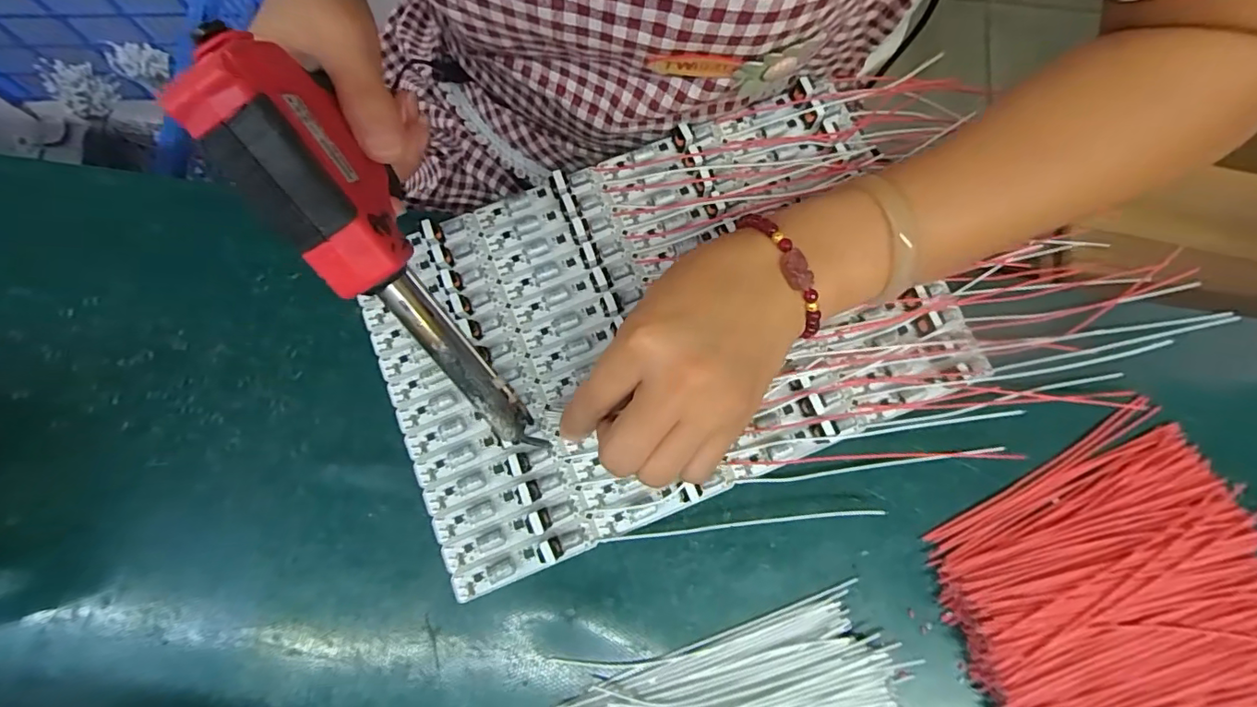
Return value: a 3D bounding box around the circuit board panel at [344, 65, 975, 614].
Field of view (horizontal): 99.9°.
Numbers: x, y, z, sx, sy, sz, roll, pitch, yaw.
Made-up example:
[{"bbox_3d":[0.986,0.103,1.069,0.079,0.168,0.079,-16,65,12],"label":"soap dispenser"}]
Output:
[{"bbox_3d":[0.010,-0.022,0.284,0.286,0.014,0.198,-22,80,-3],"label":"circuit board panel"}]

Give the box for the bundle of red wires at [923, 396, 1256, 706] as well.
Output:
[{"bbox_3d":[0.236,0.121,0.253,0.154,0.018,0.139,-26,80,-4],"label":"bundle of red wires"}]

